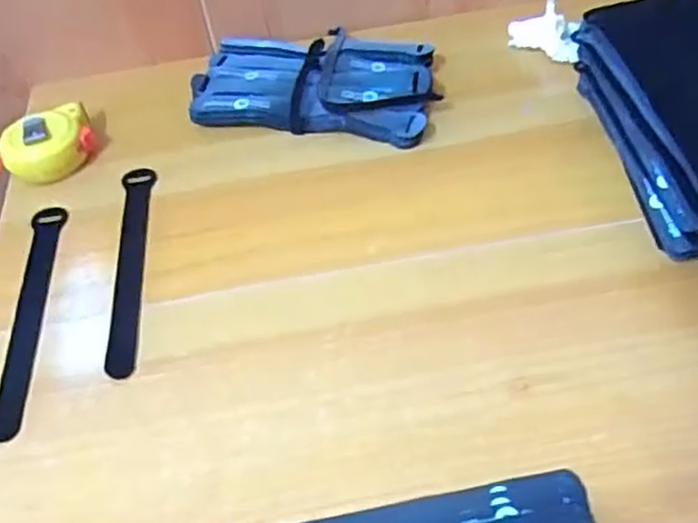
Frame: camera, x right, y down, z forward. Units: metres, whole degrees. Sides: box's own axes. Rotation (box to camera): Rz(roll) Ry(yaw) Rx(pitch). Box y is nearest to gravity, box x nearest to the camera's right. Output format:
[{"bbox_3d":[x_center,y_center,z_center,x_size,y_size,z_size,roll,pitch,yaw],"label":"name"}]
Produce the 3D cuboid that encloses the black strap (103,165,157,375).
[{"bbox_3d":[-0.160,-0.001,0.508,0.023,0.005,0.197,-9,51,-2],"label":"black strap"}]

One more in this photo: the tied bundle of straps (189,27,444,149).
[{"bbox_3d":[-0.029,-0.152,0.602,0.203,0.030,0.115,9,53,13],"label":"tied bundle of straps"}]

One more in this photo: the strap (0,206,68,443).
[{"bbox_3d":[-0.224,0.034,0.488,0.024,0.005,0.197,-2,50,-10],"label":"strap"}]

